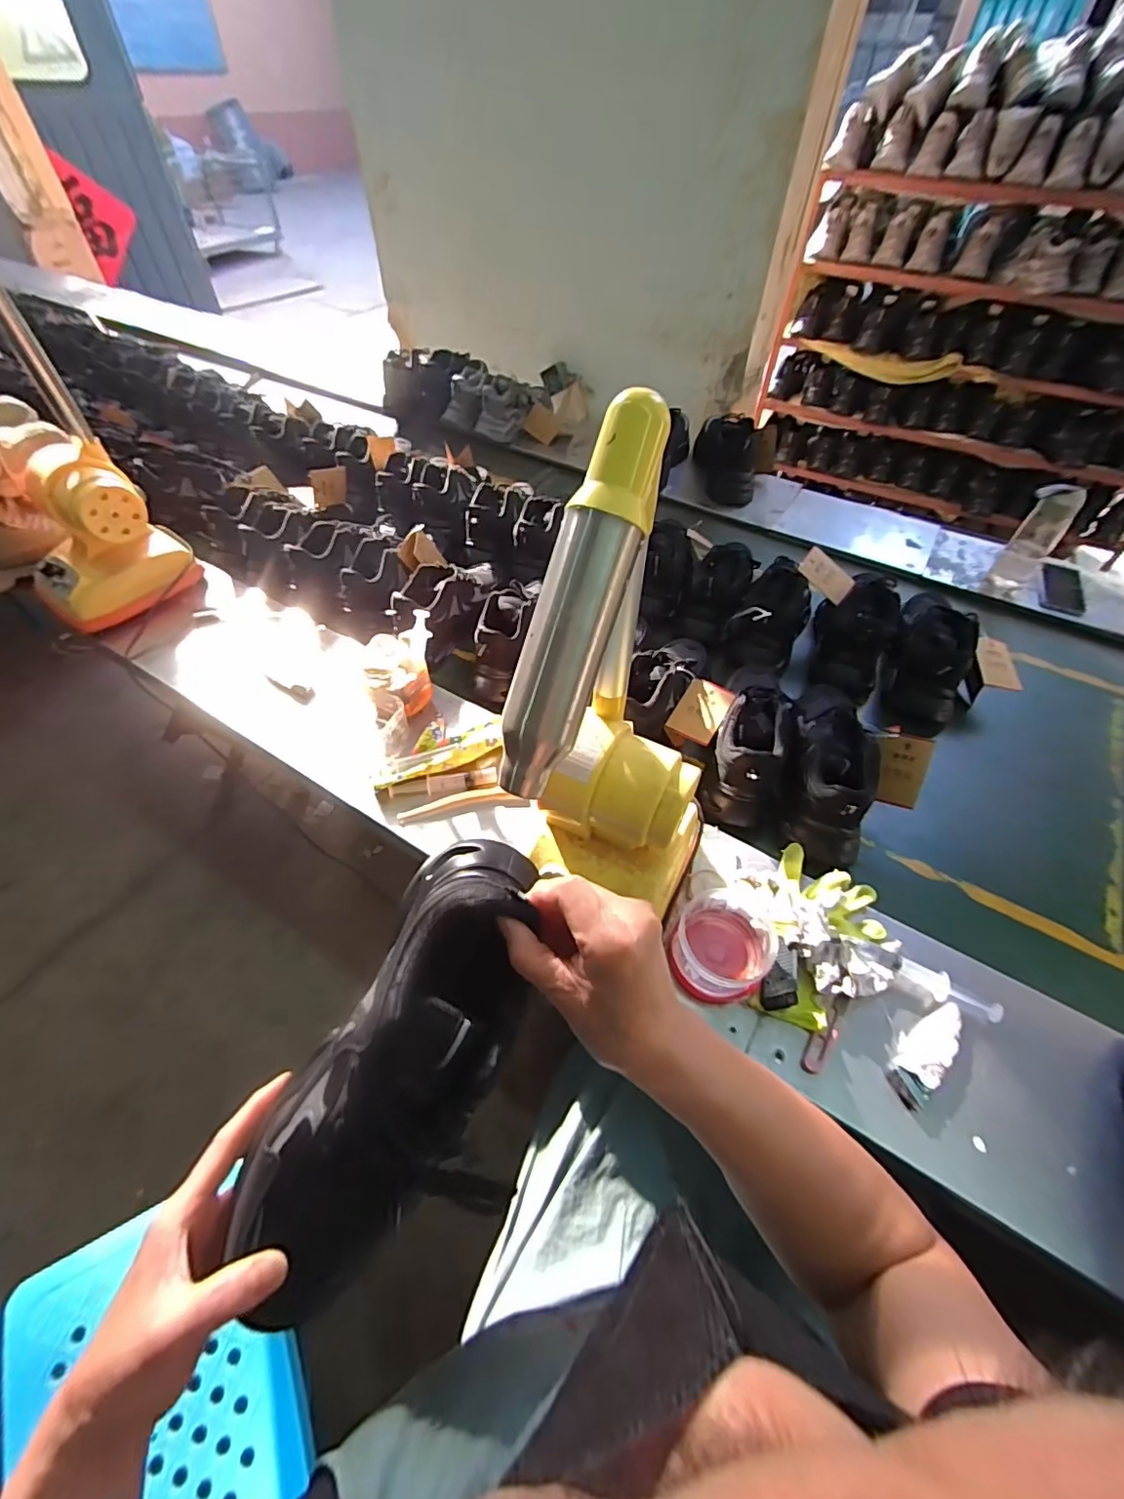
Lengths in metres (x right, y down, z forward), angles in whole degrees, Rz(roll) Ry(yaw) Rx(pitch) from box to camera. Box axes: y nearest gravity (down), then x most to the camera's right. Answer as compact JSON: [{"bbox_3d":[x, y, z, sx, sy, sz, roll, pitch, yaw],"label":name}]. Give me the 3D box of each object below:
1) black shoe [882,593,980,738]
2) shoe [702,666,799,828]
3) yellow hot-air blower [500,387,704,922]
[{"bbox_3d":[0.621,-0.174,0.936,0.108,0.106,0.301,21,54,15],"label":"black shoe"},{"bbox_3d":[0.284,-0.029,0.798,0.107,0.104,0.257,17,53,11],"label":"shoe"},{"bbox_3d":[0.059,0.002,0.483,0.159,0.448,0.211,23,54,16],"label":"yellow hot-air blower"}]

